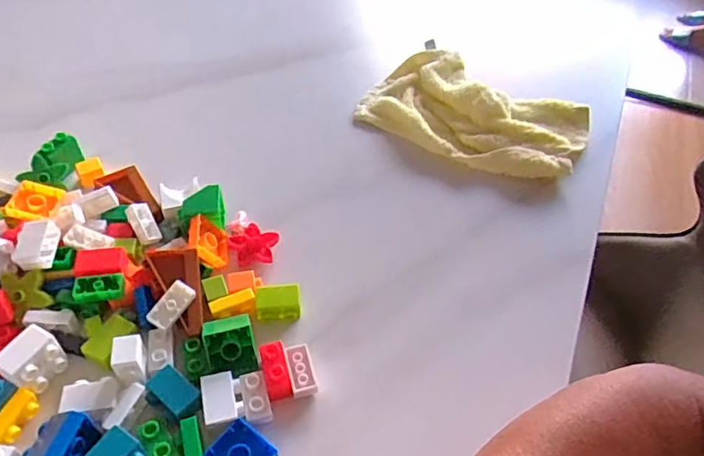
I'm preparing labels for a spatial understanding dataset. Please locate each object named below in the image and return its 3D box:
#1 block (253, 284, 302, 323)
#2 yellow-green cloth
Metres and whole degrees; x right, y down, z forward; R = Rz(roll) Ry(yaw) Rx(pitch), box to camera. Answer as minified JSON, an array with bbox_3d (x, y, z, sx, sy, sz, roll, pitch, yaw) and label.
[{"bbox_3d":[-0.053,0.055,0.401,0.032,0.016,0.025,-3,48,-6],"label":"block"},{"bbox_3d":[0.122,-0.119,0.554,0.209,0.034,0.136,26,52,19],"label":"yellow-green cloth"}]

